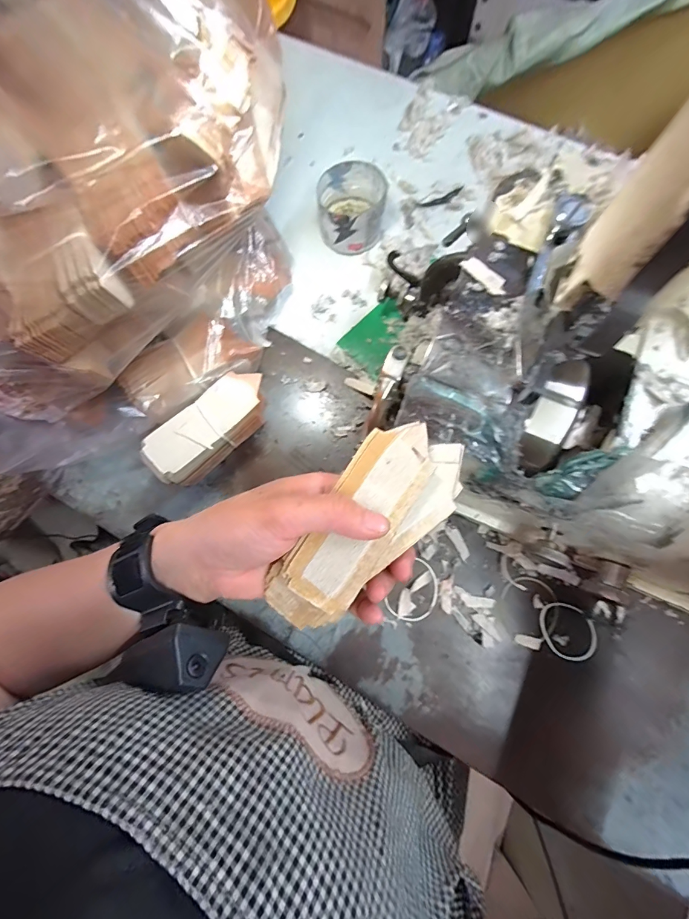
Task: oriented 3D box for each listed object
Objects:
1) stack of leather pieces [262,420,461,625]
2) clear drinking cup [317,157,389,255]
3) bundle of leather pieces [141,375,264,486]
[{"bbox_3d":[0.010,0.037,0.221,0.057,0.019,0.131,42,87,9],"label":"stack of leather pieces"},{"bbox_3d":[0.009,-0.264,0.420,0.070,0.054,0.073,0,77,1],"label":"clear drinking cup"},{"bbox_3d":[-0.117,-0.024,0.360,0.111,0.066,0.041,-42,80,-8],"label":"bundle of leather pieces"}]

